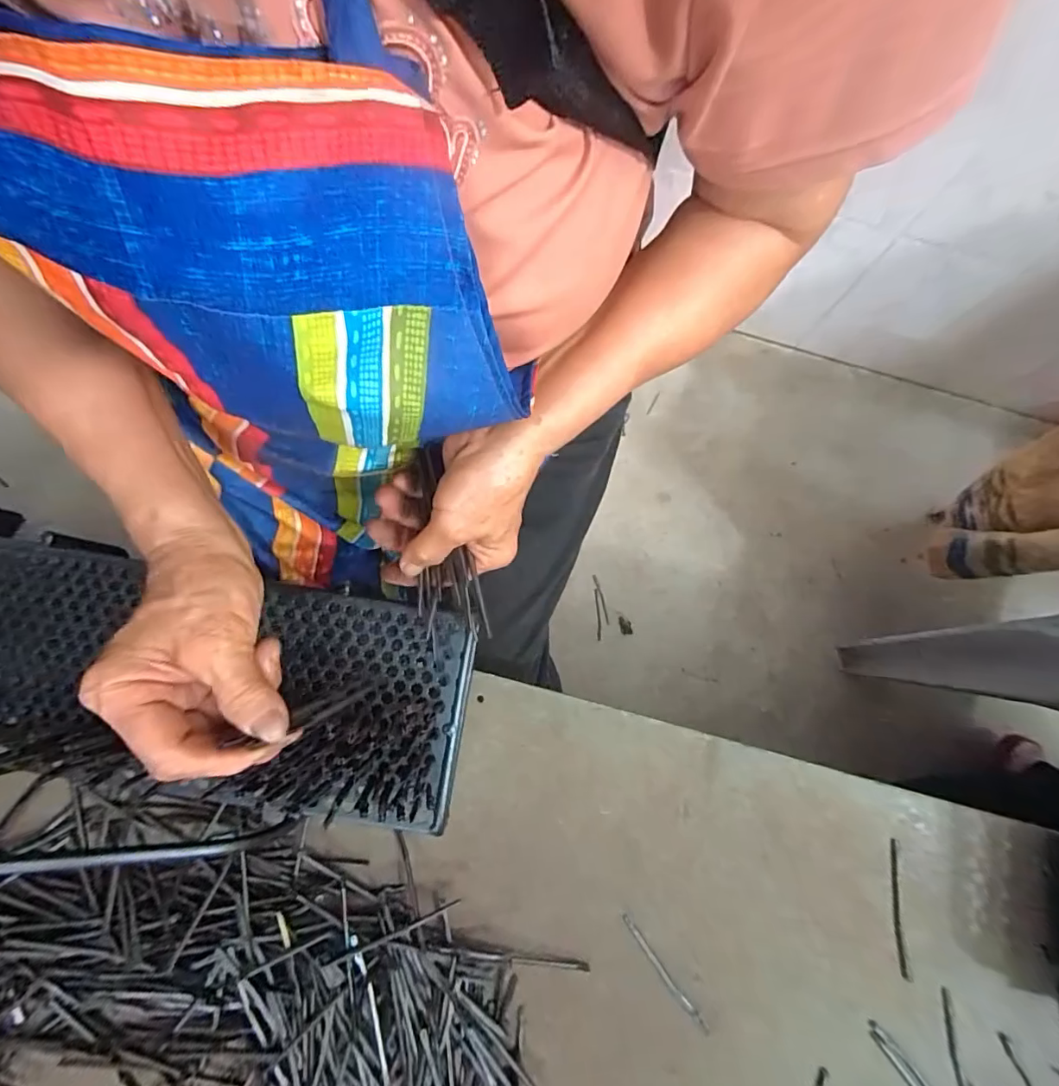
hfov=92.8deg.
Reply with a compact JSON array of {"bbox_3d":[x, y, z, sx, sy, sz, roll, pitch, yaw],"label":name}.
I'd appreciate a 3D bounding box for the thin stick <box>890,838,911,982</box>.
[{"bbox_3d":[0.288,0.285,0.395,0.008,0.004,0.098,3,79,-1],"label":"thin stick"}]

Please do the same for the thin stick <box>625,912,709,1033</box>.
[{"bbox_3d":[0.101,0.324,0.378,0.008,0.004,0.093,-38,82,-8],"label":"thin stick"}]

